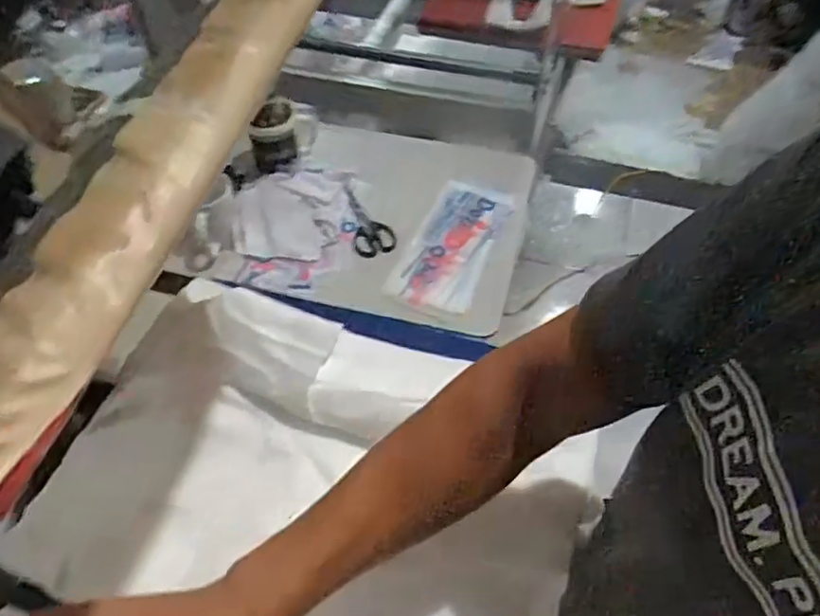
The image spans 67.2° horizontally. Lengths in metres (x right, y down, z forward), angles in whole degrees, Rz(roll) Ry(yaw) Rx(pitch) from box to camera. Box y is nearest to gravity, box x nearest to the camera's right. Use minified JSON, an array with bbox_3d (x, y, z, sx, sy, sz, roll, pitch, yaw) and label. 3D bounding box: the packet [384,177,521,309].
[{"bbox_3d":[0.072,-0.106,0.965,0.121,0.023,0.269,21,58,12],"label":"packet"}]

